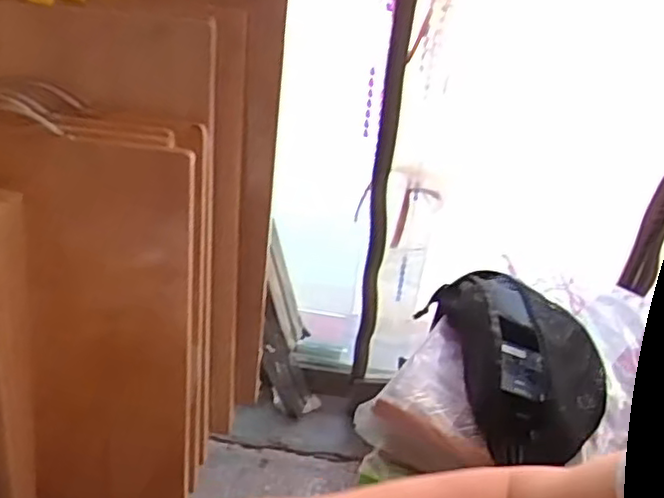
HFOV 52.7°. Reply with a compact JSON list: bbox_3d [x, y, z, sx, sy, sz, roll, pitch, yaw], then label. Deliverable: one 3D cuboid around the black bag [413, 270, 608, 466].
[{"bbox_3d":[0.209,0.107,0.729,0.152,0.084,0.250,2,38,-5],"label":"black bag"}]

